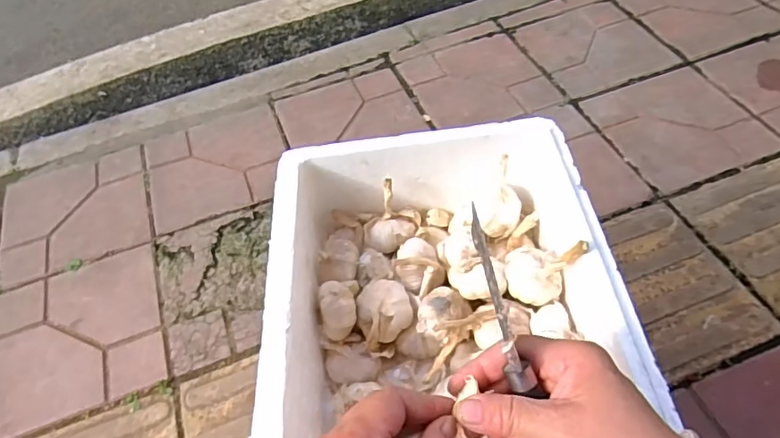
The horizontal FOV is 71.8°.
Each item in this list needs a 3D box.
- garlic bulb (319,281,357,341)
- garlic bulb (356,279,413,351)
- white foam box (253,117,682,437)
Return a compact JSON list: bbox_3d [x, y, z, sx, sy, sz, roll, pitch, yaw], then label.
[{"bbox_3d":[-0.050,0.088,0.527,0.033,0.042,0.043,-10,55,-3],"label":"garlic bulb"},{"bbox_3d":[-0.007,0.090,0.539,0.054,0.040,0.056,-19,56,-9],"label":"garlic bulb"},{"bbox_3d":[0.050,0.113,0.476,0.299,0.156,0.437,-4,55,1],"label":"white foam box"}]

